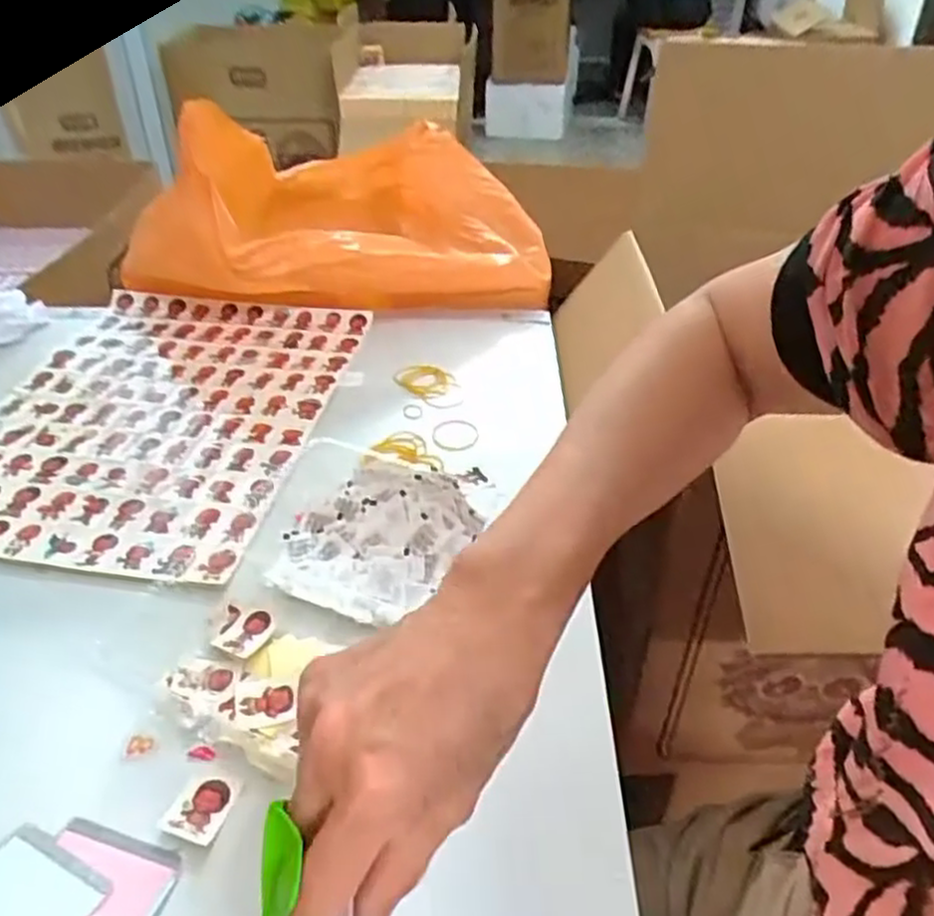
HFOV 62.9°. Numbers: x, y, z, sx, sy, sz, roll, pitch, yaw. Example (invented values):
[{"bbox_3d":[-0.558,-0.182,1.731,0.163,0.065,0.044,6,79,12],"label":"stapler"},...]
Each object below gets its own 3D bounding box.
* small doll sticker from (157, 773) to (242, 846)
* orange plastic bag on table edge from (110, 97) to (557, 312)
[{"bbox_3d":[-0.141,0.185,0.405,0.032,0.004,0.035,8,42,17],"label":"small doll sticker"},{"bbox_3d":[-0.159,-0.307,0.909,0.454,0.185,0.361,-16,41,-21],"label":"orange plastic bag on table edge"}]

